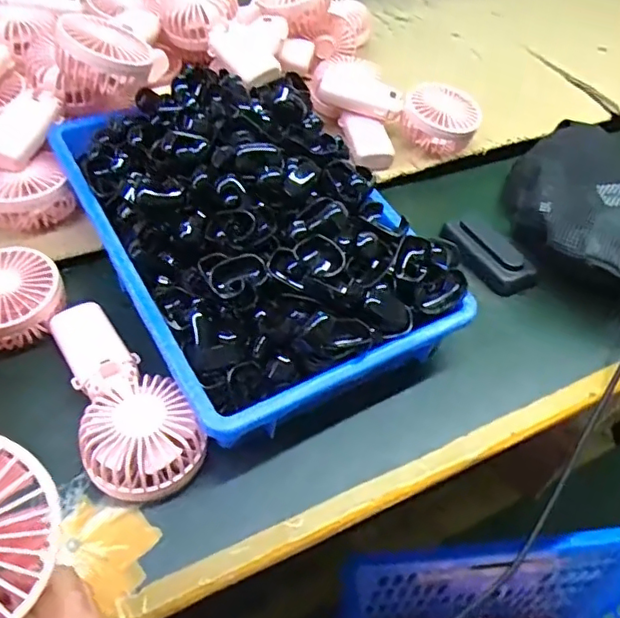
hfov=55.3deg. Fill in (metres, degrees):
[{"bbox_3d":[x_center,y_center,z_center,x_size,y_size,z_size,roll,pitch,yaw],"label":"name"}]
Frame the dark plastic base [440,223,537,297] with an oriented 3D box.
[{"bbox_3d":[0.180,-0.057,0.605,0.042,0.030,0.093,-23,54,-24],"label":"dark plastic base"}]

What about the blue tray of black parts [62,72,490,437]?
[{"bbox_3d":[-0.055,-0.085,0.520,0.235,0.093,0.363,-22,54,-24],"label":"blue tray of black parts"}]

